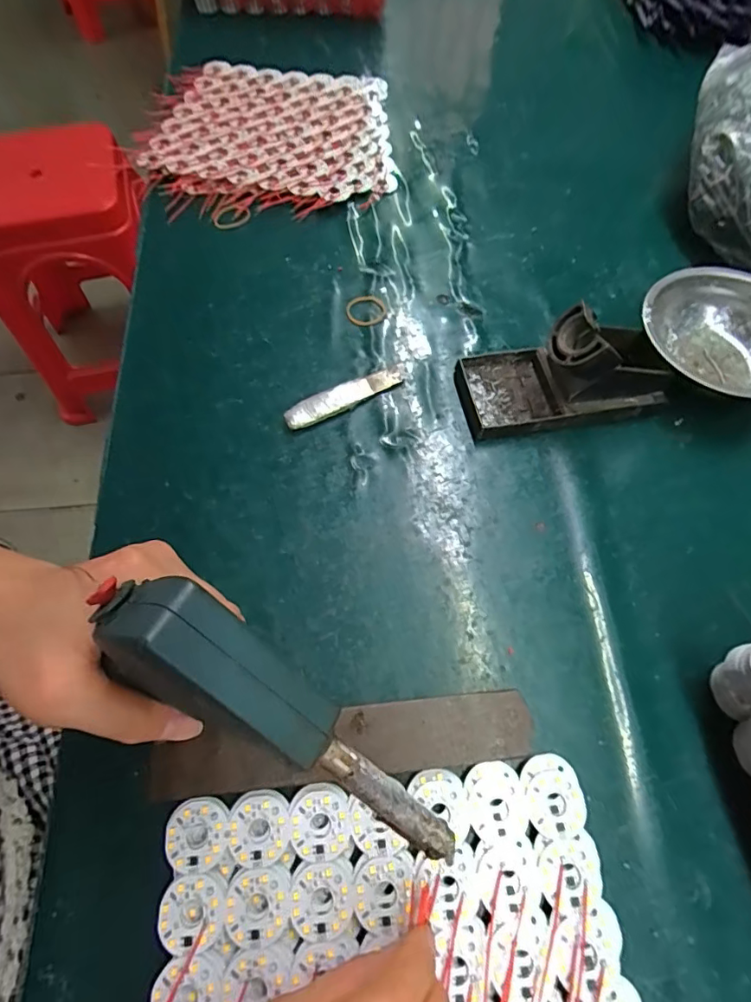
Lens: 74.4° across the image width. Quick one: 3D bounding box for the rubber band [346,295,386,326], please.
[{"bbox_3d":[-0.008,-0.166,0.429,0.034,0.004,0.036,0,64,0],"label":"rubber band"}]

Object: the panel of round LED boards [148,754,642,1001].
[{"bbox_3d":[0.015,0.246,0.219,0.219,0.012,0.218,-7,64,-4],"label":"panel of round LED boards"}]

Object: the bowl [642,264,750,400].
[{"bbox_3d":[0.281,-0.131,0.397,0.124,0.040,0.124,0,64,0],"label":"bowl"}]

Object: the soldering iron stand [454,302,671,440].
[{"bbox_3d":[0.143,-0.101,0.366,0.151,0.063,0.072,-8,64,-4],"label":"soldering iron stand"}]

